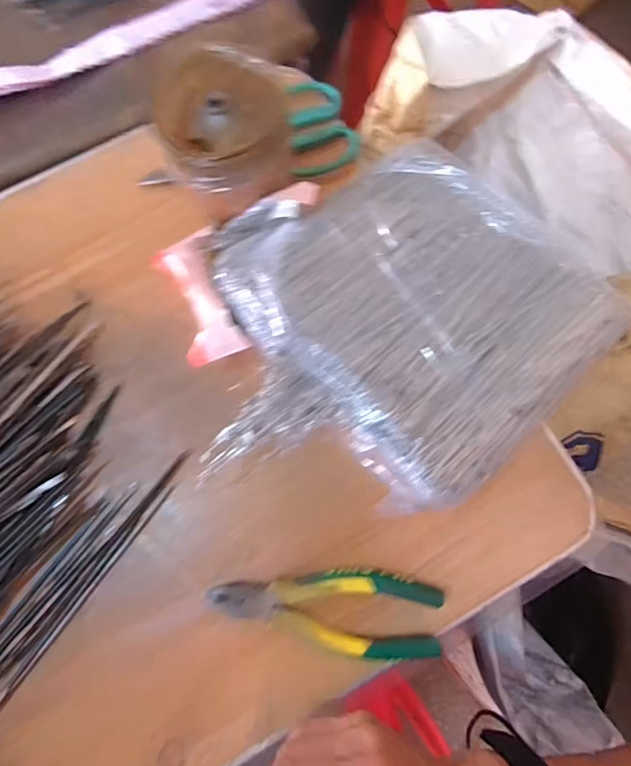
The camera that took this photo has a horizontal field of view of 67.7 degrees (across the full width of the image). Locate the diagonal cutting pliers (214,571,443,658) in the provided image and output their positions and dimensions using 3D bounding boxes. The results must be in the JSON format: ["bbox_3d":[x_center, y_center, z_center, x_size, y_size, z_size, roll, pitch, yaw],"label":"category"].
[{"bbox_3d":[0.008,0.151,0.318,0.150,0.016,0.051,7,78,2],"label":"diagonal cutting pliers"}]

